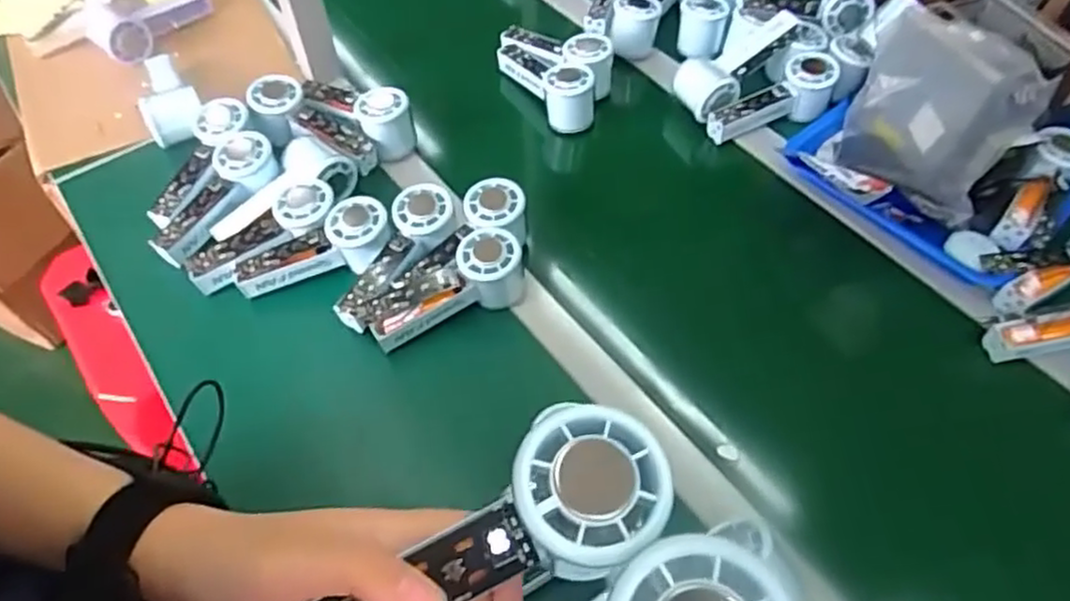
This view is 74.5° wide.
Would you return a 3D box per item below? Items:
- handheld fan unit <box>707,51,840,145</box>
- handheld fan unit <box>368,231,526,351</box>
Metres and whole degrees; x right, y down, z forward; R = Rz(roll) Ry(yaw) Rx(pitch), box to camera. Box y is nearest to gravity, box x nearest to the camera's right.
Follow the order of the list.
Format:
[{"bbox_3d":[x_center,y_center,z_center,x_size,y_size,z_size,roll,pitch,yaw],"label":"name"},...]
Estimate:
[{"bbox_3d":[0.274,-0.223,0.808,0.156,0.056,0.051,-25,58,0],"label":"handheld fan unit"},{"bbox_3d":[-0.082,-0.012,0.650,0.149,0.056,0.055,-21,58,-12],"label":"handheld fan unit"}]

